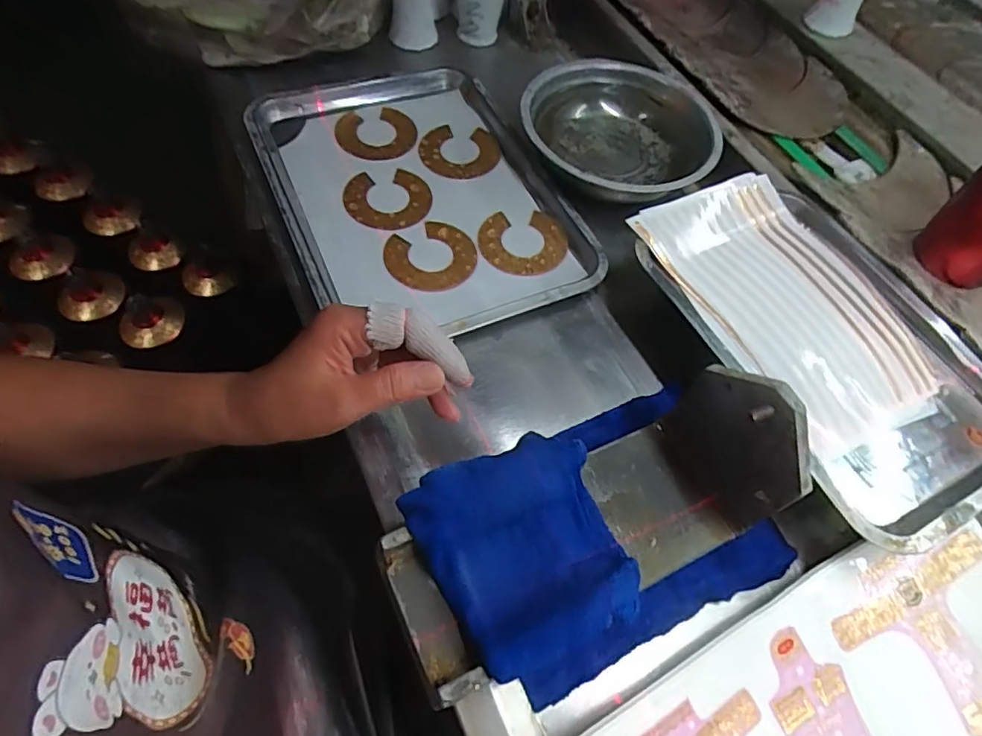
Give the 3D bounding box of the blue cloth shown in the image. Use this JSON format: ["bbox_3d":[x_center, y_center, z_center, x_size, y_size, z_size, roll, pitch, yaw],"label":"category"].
[{"bbox_3d":[0.081,0.107,0.386,0.243,0.057,0.160,-23,64,-16],"label":"blue cloth"}]

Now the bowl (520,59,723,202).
[{"bbox_3d":[0.136,-0.258,0.601,0.193,0.052,0.219,16,60,6],"label":"bowl"}]

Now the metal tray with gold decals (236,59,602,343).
[{"bbox_3d":[-0.073,-0.180,0.563,0.259,0.029,0.360,-19,58,-17],"label":"metal tray with gold decals"}]

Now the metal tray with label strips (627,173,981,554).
[{"bbox_3d":[0.279,-0.034,0.462,0.239,0.027,0.308,-18,64,-21],"label":"metal tray with label strips"}]

